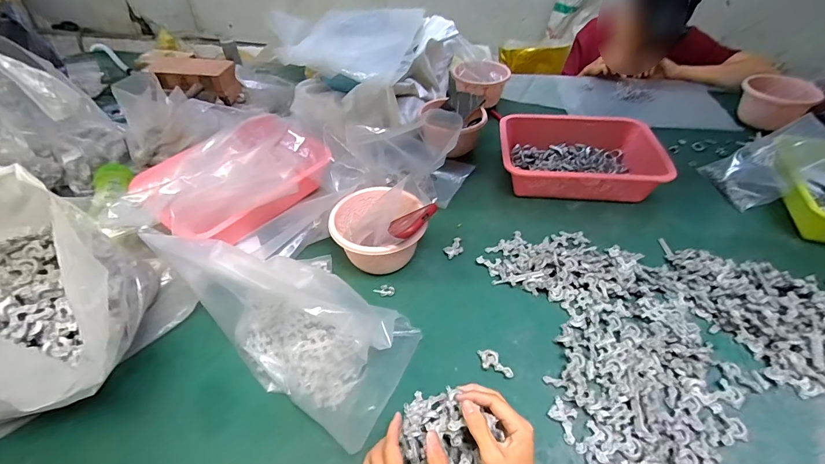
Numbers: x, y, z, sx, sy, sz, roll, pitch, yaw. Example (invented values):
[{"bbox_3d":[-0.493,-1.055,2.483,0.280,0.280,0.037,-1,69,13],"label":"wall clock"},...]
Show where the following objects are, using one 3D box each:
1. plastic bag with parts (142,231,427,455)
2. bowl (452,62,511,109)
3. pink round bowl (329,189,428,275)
[{"bbox_3d":[-0.152,0.092,0.514,0.344,0.125,0.184,28,51,26],"label":"plastic bag with parts"},{"bbox_3d":[0.176,-0.390,1.017,0.140,0.058,0.148,0,44,0],"label":"bowl"},{"bbox_3d":[-0.052,0.001,0.628,0.145,0.095,0.141,0,44,0],"label":"pink round bowl"}]

